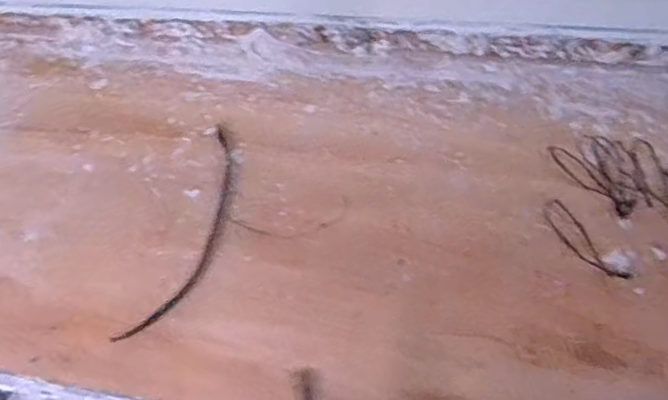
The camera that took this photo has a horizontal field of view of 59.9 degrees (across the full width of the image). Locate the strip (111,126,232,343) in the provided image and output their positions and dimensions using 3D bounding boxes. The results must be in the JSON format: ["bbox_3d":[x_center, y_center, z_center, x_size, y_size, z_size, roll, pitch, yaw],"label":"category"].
[{"bbox_3d":[-0.146,0.026,0.616,0.057,0.005,0.275,9,55,12],"label":"strip"}]

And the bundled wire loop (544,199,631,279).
[{"bbox_3d":[0.242,0.040,0.568,0.028,0.008,0.106,-21,55,-10],"label":"bundled wire loop"}]

